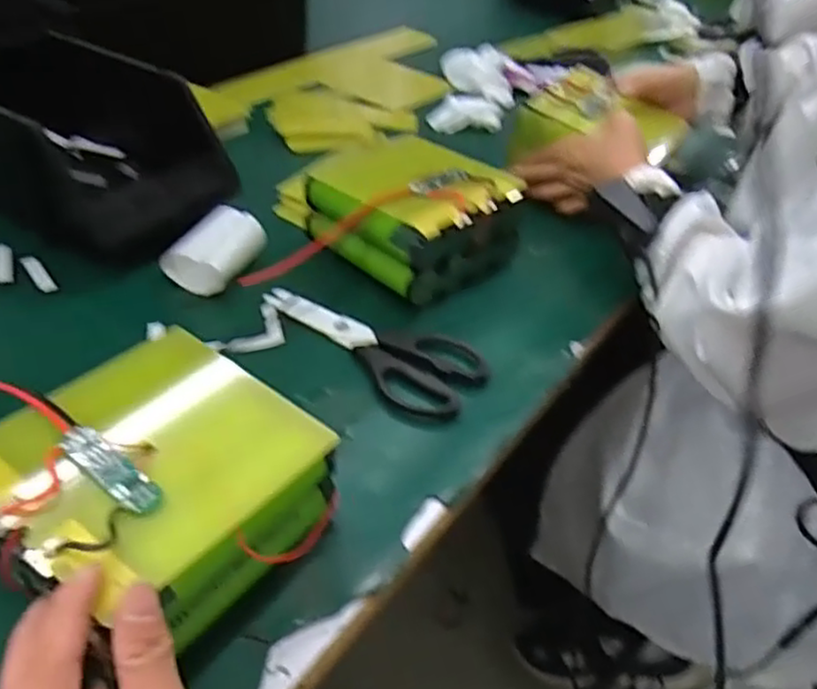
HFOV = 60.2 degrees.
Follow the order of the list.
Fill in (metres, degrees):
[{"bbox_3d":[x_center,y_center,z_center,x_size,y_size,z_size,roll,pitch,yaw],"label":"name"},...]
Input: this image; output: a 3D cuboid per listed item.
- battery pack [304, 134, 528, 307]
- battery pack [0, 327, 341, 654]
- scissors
[{"bbox_3d":[-0.004,-0.125,0.635,0.143,0.071,0.168,-28,51,-34],"label":"battery pack"},{"bbox_3d":[-0.134,0.076,0.372,0.152,0.059,0.146,28,45,24],"label":"battery pack"},{"bbox_3d":[-0.022,-0.007,0.552,0.084,0.013,0.185,-29,51,-35],"label":"scissors"}]

